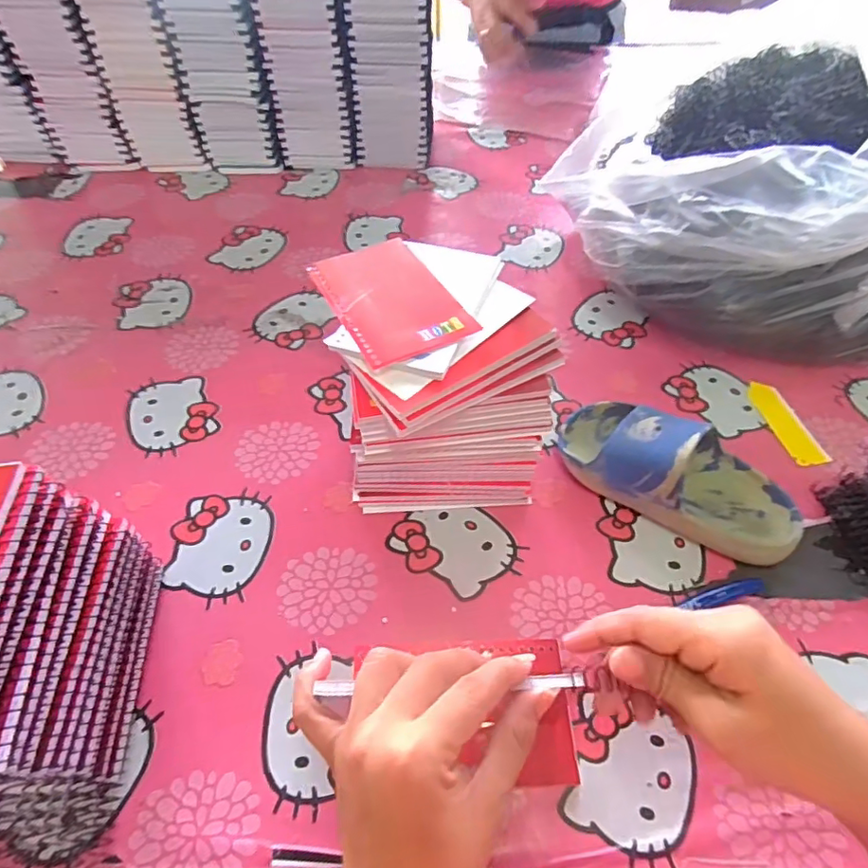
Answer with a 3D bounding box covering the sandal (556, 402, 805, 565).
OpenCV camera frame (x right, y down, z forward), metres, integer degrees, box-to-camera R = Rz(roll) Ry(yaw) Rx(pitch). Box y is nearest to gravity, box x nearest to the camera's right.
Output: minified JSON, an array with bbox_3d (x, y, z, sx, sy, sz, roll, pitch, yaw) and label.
[{"bbox_3d":[0.183,0.024,0.414,0.176,0.061,0.076,27,58,18],"label":"sandal"}]

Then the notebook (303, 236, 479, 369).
[{"bbox_3d":[-0.033,-0.099,0.398,0.079,0.005,0.132,-22,52,-16],"label":"notebook"}]

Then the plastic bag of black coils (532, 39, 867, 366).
[{"bbox_3d":[0.320,-0.239,0.529,0.336,0.195,0.317,-6,53,-5],"label":"plastic bag of black coils"}]

